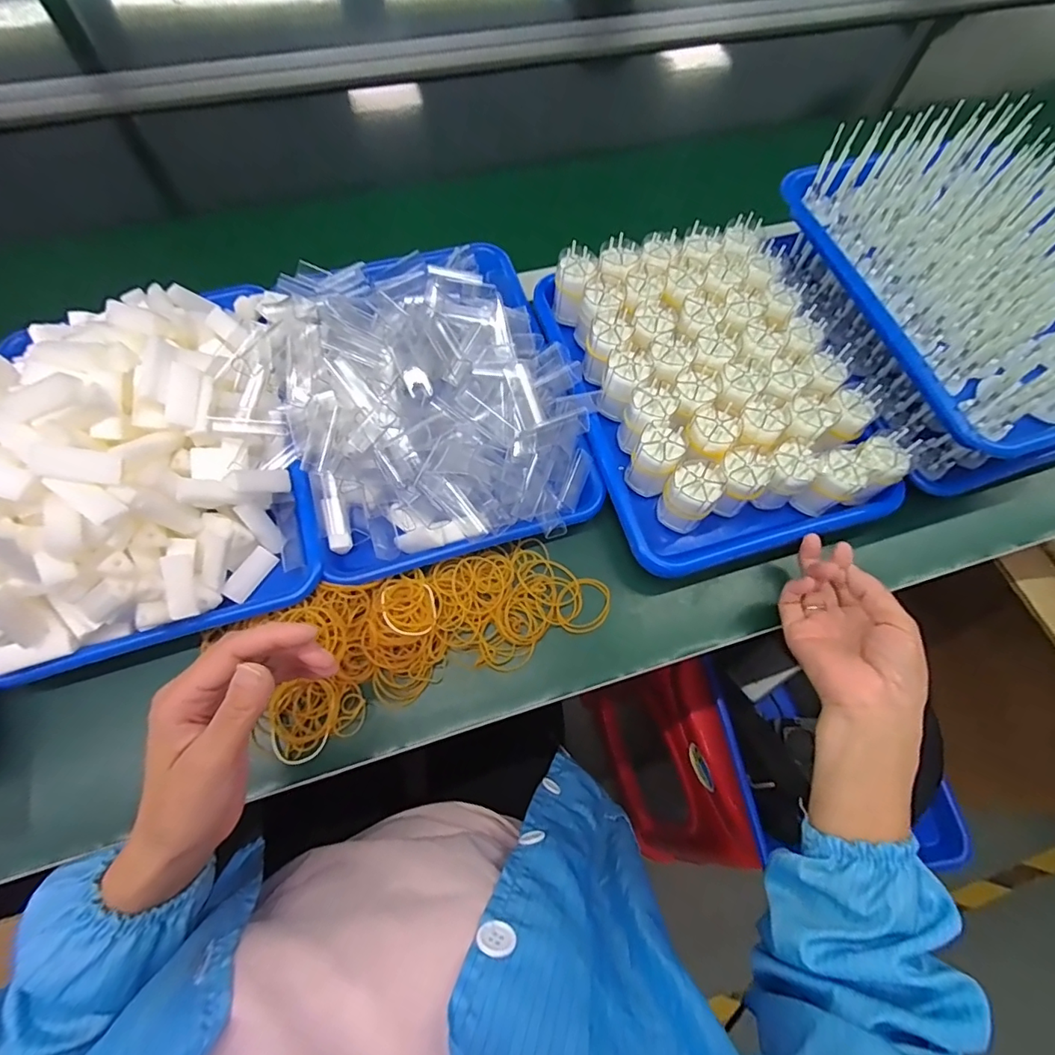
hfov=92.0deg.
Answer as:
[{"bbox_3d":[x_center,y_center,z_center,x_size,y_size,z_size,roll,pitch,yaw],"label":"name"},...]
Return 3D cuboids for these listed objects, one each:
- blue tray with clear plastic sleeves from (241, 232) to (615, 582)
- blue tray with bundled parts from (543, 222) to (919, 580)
[{"bbox_3d":[-0.089,-0.130,0.454,0.254,0.076,0.327,-20,70,-11],"label":"blue tray with clear plastic sleeves"},{"bbox_3d":[0.163,-0.130,0.466,0.233,0.069,0.318,-14,69,-9],"label":"blue tray with bundled parts"}]

